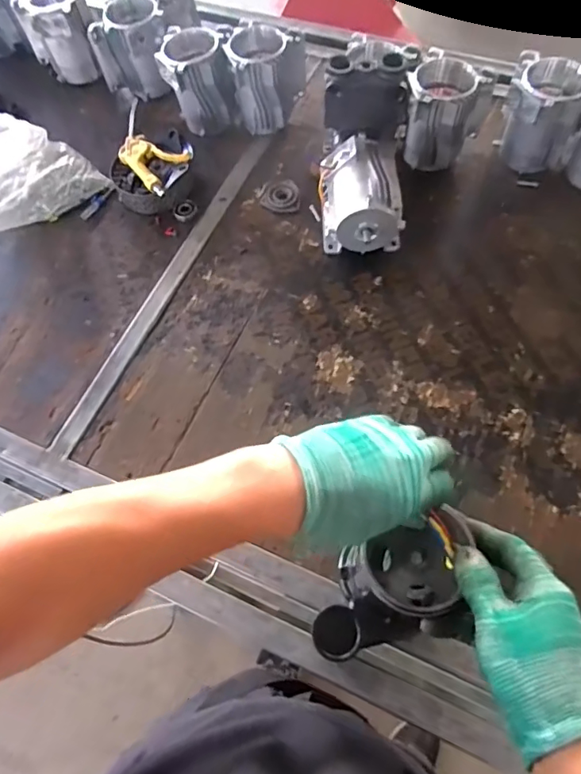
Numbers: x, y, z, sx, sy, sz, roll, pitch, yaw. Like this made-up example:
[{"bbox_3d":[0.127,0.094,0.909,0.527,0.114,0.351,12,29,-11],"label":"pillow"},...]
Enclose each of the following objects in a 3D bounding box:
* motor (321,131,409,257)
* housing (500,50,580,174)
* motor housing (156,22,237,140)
[{"bbox_3d":[0.108,-0.287,0.774,0.119,0.118,0.153,-5,65,1],"label":"motor"},{"bbox_3d":[0.407,-0.439,0.819,0.121,0.142,0.113,20,68,12],"label":"housing"},{"bbox_3d":[-0.162,-0.557,0.911,0.122,0.138,0.112,-6,65,1],"label":"motor housing"}]

